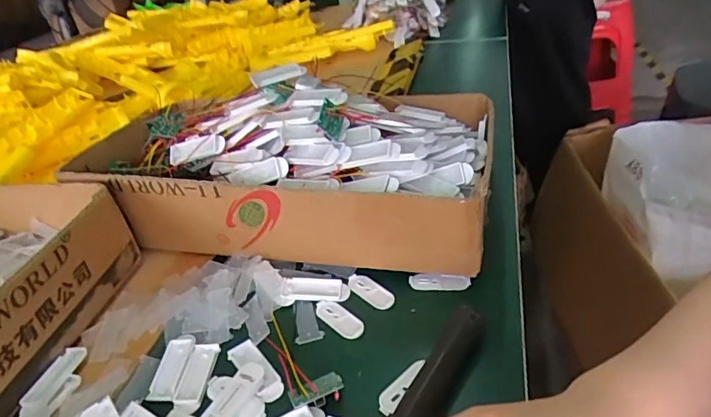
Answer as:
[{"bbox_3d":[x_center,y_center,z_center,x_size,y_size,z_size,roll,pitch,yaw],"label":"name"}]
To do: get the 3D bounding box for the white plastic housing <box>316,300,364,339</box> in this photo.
[{"bbox_3d":[-0.013,0.089,0.400,0.017,0.006,0.051,-32,39,-30],"label":"white plastic housing"}]

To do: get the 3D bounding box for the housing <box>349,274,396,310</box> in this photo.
[{"bbox_3d":[0.014,0.069,0.421,0.017,0.004,0.050,-33,40,-32],"label":"housing"}]

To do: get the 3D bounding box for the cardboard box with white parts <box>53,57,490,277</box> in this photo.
[{"bbox_3d":[-0.066,-0.058,0.506,0.390,0.125,0.221,4,36,13],"label":"cardboard box with white parts"}]

